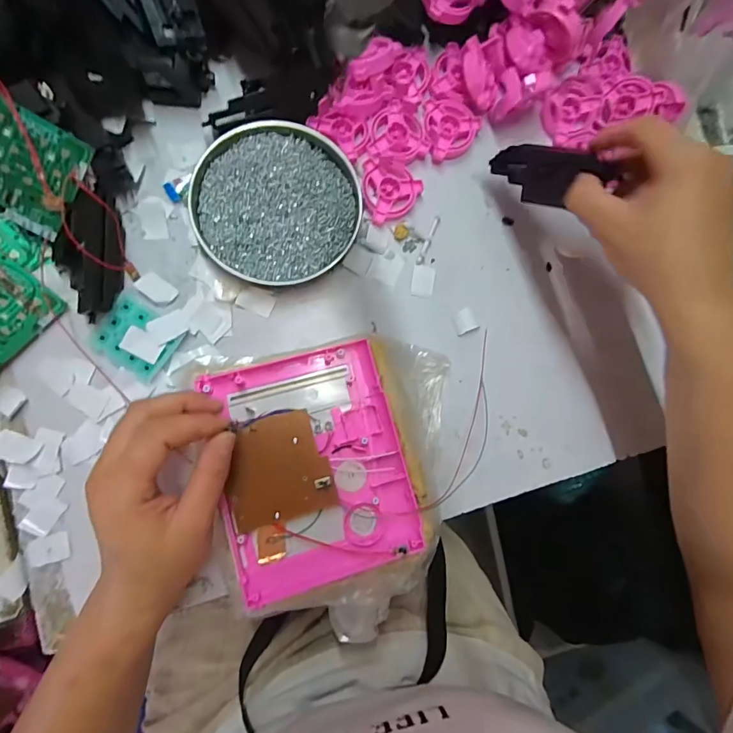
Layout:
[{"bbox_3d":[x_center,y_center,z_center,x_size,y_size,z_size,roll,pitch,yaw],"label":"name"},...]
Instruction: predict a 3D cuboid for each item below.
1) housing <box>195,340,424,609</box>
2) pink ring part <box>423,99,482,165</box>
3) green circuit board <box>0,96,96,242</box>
[{"bbox_3d":[-0.039,0.073,0.318,0.131,0.025,0.162,-15,89,-8],"label":"housing"},{"bbox_3d":[0.077,-0.213,0.390,0.052,0.011,0.055,6,84,-6],"label":"pink ring part"},{"bbox_3d":[-0.242,-0.139,0.302,0.073,0.009,0.072,28,100,-14],"label":"green circuit board"}]

